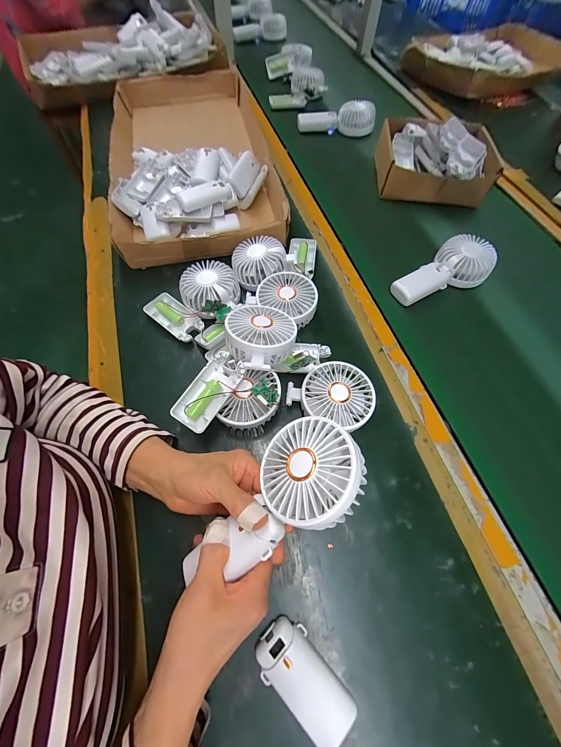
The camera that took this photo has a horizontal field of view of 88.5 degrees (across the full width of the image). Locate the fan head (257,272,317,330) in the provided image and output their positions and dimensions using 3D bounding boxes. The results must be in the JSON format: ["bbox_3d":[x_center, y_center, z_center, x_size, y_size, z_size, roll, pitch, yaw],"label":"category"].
[{"bbox_3d":[0.011,-0.107,0.423,0.088,0.041,0.080,29,65,11],"label":"fan head"}]

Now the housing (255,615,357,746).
[{"bbox_3d":[0.020,0.273,0.256,0.049,0.015,0.094,-36,71,-19],"label":"housing"}]

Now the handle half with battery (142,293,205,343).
[{"bbox_3d":[-0.157,-0.082,0.429,0.090,0.018,0.042,37,67,14],"label":"handle half with battery"}]

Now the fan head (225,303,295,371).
[{"bbox_3d":[-0.025,-0.046,0.357,0.092,0.042,0.092,4,52,-6],"label":"fan head"}]

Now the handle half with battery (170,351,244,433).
[{"bbox_3d":[-0.080,0.021,0.332,0.044,0.024,0.090,29,66,11],"label":"handle half with battery"}]

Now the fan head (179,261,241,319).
[{"bbox_3d":[-0.105,-0.126,0.426,0.085,0.036,0.087,-11,65,-8],"label":"fan head"}]

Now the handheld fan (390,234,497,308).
[{"bbox_3d":[0.263,-0.158,0.460,0.170,0.043,0.080,-34,70,-18],"label":"handheld fan"}]

